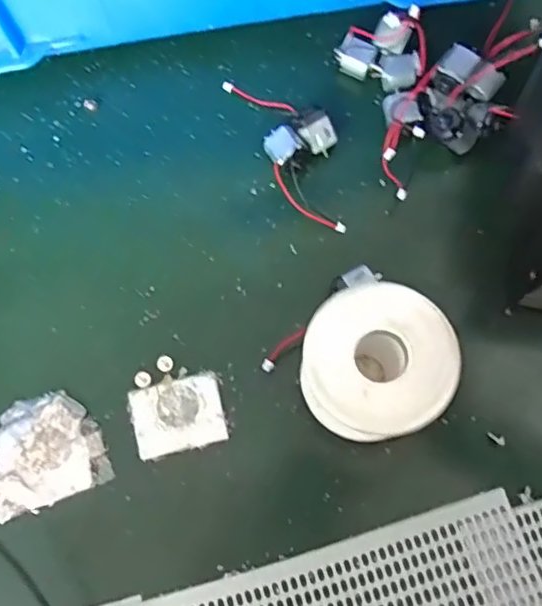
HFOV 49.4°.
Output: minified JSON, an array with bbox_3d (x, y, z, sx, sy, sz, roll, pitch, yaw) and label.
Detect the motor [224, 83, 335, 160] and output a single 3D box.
[{"bbox_3d":[0.004,-0.110,0.342,0.076,0.023,0.017,35,79,22],"label":"motor"}]

